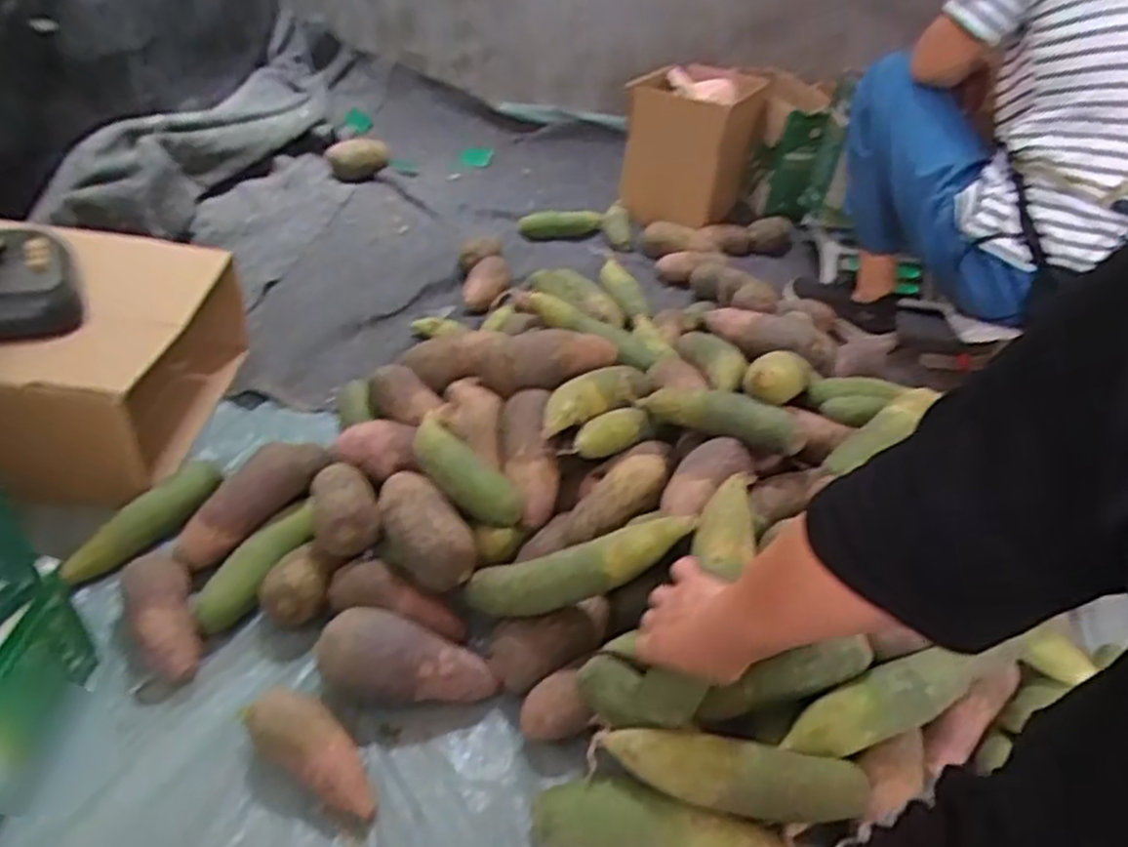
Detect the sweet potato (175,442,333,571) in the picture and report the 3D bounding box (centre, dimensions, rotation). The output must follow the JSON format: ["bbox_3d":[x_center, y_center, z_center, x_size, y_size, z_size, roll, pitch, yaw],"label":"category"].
[{"bbox_3d":[-0.350,0.082,0.848,0.051,0.061,0.201,30,58,26],"label":"sweet potato"}]

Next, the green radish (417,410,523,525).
[{"bbox_3d":[-0.119,0.054,0.841,0.168,0.047,0.071,33,44,29],"label":"green radish"}]

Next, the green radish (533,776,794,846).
[{"bbox_3d":[0.084,0.345,0.637,0.216,0.066,0.048,9,38,2],"label":"green radish"}]

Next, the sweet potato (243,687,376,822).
[{"bbox_3d":[-0.217,0.285,0.662,0.145,0.047,0.050,35,44,13],"label":"sweet potato"}]

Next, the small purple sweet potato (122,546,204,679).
[{"bbox_3d":[-0.399,0.189,0.750,0.061,0.048,0.139,-14,42,-25],"label":"small purple sweet potato"}]

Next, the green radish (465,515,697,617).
[{"bbox_3d":[0.013,0.141,0.738,0.233,0.044,0.048,-21,37,11],"label":"green radish"}]

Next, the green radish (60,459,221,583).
[{"bbox_3d":[-0.461,0.107,0.840,0.040,0.040,0.181,30,57,26],"label":"green radish"}]

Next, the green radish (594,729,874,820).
[{"bbox_3d":[0.142,0.295,0.629,0.210,0.057,0.053,7,38,-1],"label":"green radish"}]

